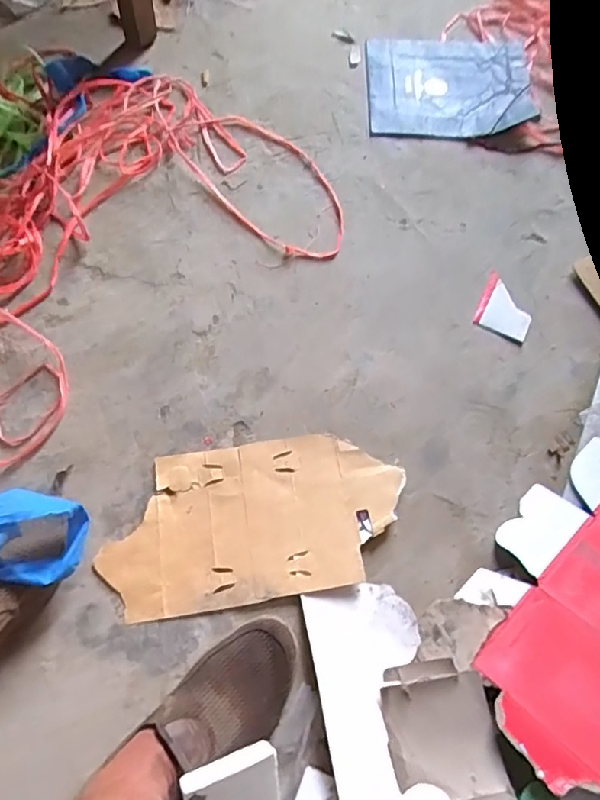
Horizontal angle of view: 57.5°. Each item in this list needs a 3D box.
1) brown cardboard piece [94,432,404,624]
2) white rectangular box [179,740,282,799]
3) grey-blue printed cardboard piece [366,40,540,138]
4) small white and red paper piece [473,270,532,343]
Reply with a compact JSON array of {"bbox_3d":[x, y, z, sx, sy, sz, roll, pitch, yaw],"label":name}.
[{"bbox_3d":[-0.054,0.141,0.656,0.343,0.014,0.187,-8,65,-7],"label":"brown cardboard piece"},{"bbox_3d":[-0.060,0.368,0.508,0.087,0.100,0.018,-13,30,-18],"label":"white rectangular box"},{"bbox_3d":[0.278,-0.585,1.014,0.300,0.017,0.266,2,64,-3],"label":"grey-blue printed cardboard piece"},{"bbox_3d":[0.313,-0.141,0.826,0.080,0.007,0.102,24,65,8],"label":"small white and red paper piece"}]

